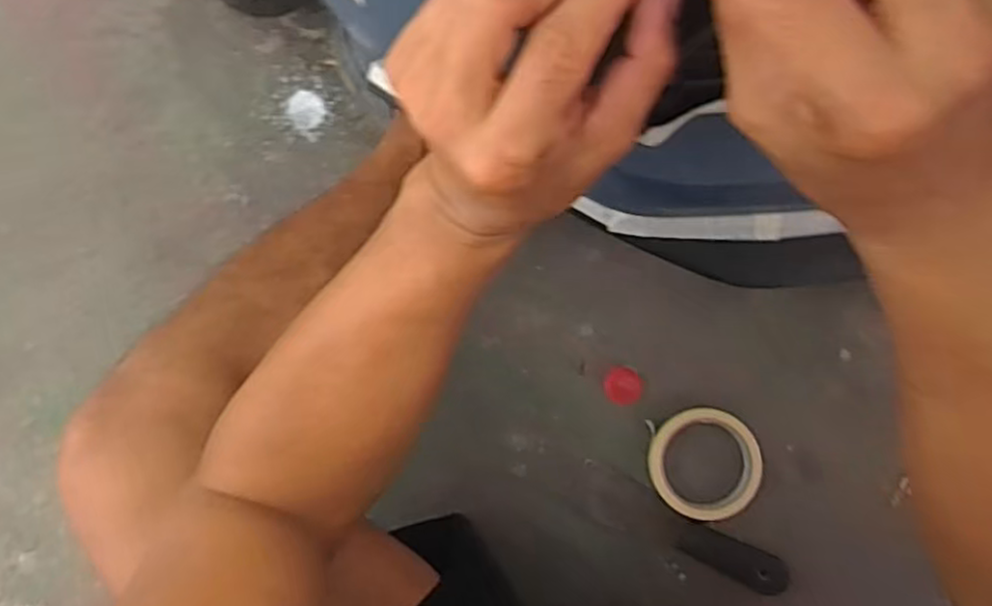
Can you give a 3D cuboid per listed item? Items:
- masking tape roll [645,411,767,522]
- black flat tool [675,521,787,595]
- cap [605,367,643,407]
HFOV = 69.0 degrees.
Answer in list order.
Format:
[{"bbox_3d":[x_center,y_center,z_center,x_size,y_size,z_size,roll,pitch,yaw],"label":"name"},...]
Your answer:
[{"bbox_3d":[0.191,0.147,0.659,0.100,0.017,0.098,0,81,4],"label":"masking tape roll"},{"bbox_3d":[0.217,0.233,0.656,0.102,0.018,0.034,24,83,7],"label":"black flat tool"},{"bbox_3d":[0.125,0.081,0.705,0.037,0.006,0.036,-1,81,3],"label":"cap"}]

